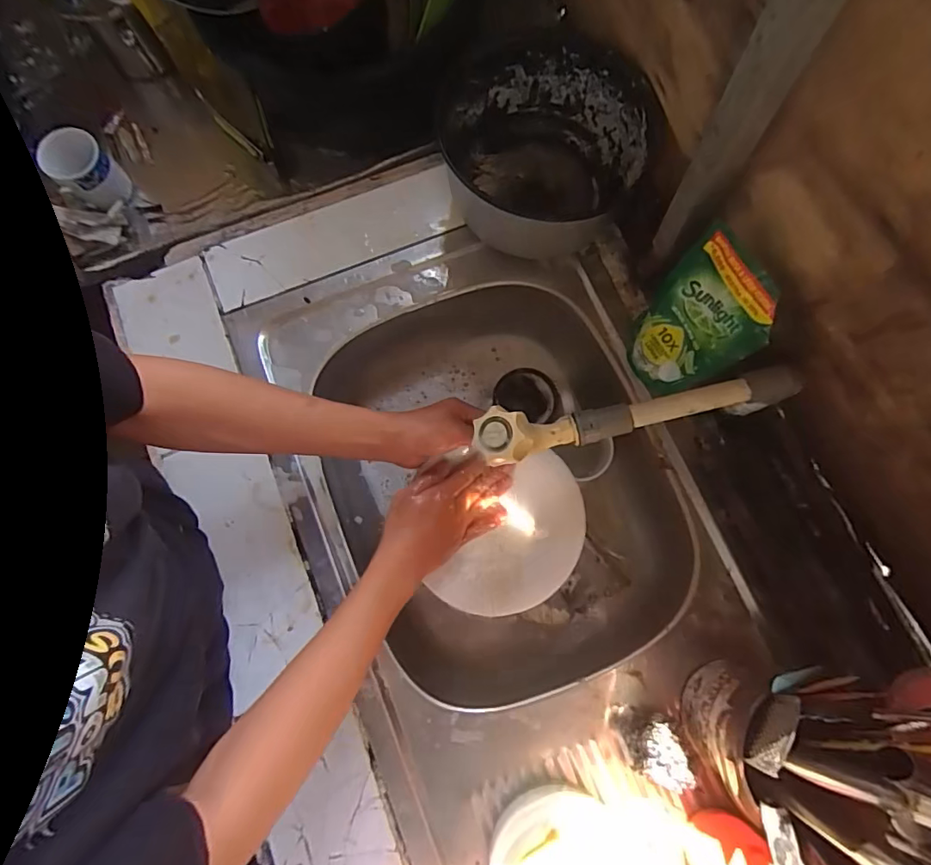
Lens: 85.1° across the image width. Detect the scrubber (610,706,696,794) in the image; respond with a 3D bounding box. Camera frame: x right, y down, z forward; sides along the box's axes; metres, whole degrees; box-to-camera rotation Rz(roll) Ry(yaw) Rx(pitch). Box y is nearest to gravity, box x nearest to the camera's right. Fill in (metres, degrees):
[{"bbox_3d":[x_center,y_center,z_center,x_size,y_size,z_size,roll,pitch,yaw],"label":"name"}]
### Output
[{"bbox_3d":[0.188,0.313,0.503,0.070,0.053,0.061,-1,78,-1],"label":"scrubber"}]

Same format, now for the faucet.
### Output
[{"bbox_3d":[0.157,-0.016,0.464,0.308,0.062,0.041,-10,79,-11],"label":"faucet"}]

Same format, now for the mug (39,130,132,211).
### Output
[{"bbox_3d":[-0.575,-0.395,0.776,0.084,0.088,0.082,0,78,0],"label":"mug"}]

